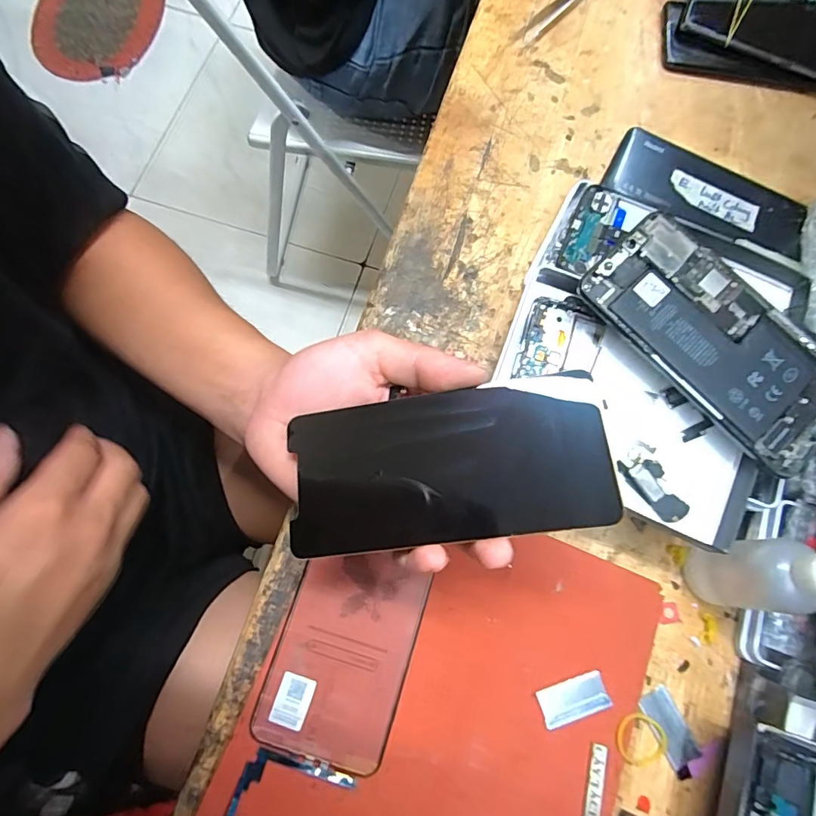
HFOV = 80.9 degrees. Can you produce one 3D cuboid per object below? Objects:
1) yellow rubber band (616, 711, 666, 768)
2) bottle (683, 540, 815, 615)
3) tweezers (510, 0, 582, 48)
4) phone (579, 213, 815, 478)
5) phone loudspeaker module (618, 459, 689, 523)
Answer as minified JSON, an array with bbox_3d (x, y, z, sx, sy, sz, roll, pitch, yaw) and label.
[{"bbox_3d":[0.129,0.185,0.267,0.031,0.004,0.026,26,77,-5],"label":"yellow rubber band"},{"bbox_3d":[0.184,0.083,0.237,0.030,0.114,0.034,21,75,4],"label":"bottle"},{"bbox_3d":[0.140,-0.356,0.418,0.136,0.007,0.016,-44,80,-13],"label":"tweezers"},{"bbox_3d":[0.175,-0.040,0.271,0.074,0.005,0.152,-43,83,-7],"label":"phone"},{"bbox_3d":[0.139,0.044,0.268,0.020,0.009,0.045,-42,80,-12],"label":"phone loudspeaker module"}]

